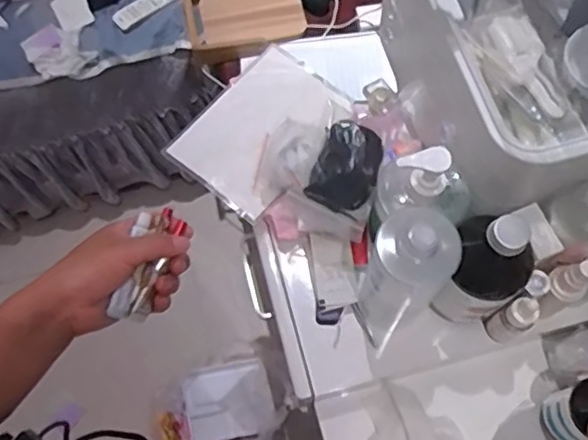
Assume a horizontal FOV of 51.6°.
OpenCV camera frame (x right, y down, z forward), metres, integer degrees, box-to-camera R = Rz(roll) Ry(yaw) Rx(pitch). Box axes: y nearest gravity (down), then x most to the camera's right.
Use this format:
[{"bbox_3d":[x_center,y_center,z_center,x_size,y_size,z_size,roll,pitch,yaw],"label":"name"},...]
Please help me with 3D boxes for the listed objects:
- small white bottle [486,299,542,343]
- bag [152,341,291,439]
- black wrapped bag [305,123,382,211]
[{"bbox_3d":[0.198,0.092,0.551,0.021,0.085,0.027,-30,70,-10],"label":"small white bottle"},{"bbox_3d":[-0.136,0.426,1.271,0.283,0.139,0.273,-20,69,-6],"label":"bag"},{"bbox_3d":[0.051,-0.049,0.573,0.057,0.037,0.075,18,70,9],"label":"black wrapped bag"}]

